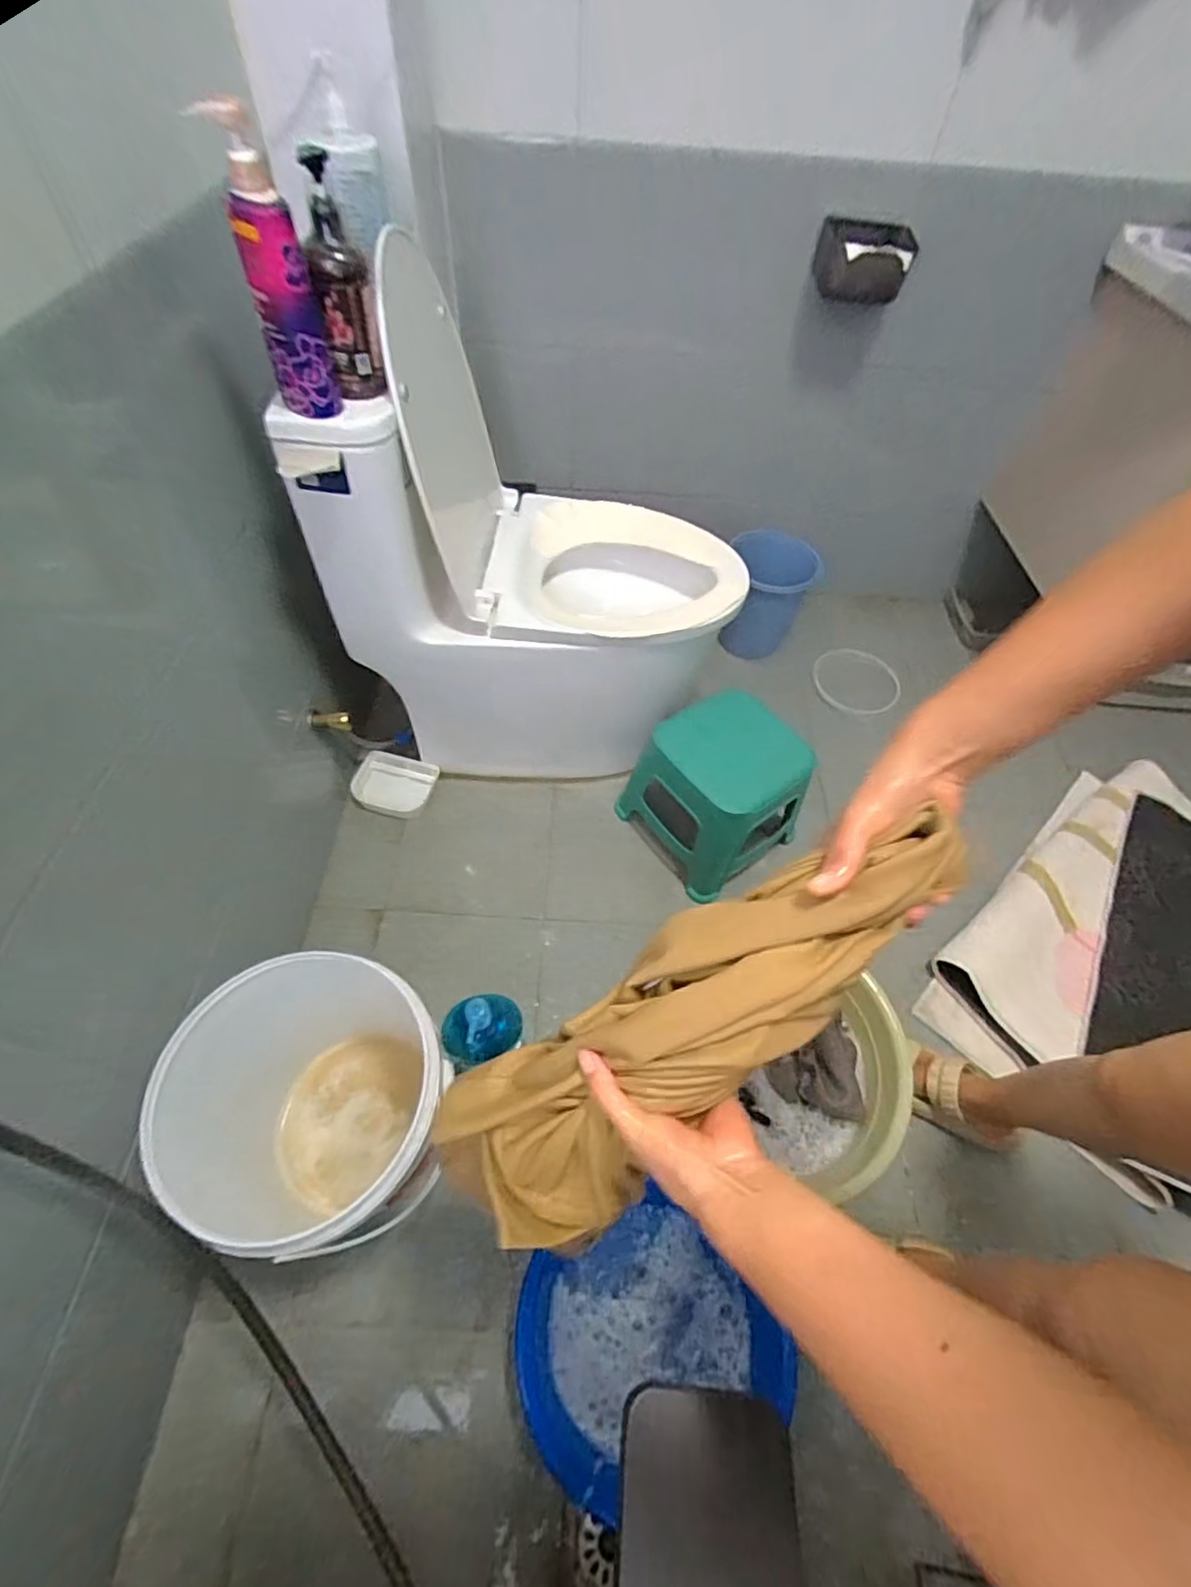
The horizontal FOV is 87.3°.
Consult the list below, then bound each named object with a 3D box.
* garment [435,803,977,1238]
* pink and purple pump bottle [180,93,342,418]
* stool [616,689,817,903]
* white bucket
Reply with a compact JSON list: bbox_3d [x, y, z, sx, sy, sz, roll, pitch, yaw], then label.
[{"bbox_3d":[0.064,0.149,0.405,0.387,0.062,0.119,-41,61,11],"label":"garment"},{"bbox_3d":[-0.302,-0.487,0.594,0.059,0.232,0.046,-10,56,-12],"label":"pink and purple pump bottle"},{"bbox_3d":[0.229,0.003,1.193,0.239,0.285,0.261,-31,63,-24],"label":"stool"},{"bbox_3d":[-0.332,0.408,0.793,0.280,0.359,0.277,2,55,-3],"label":"white bucket"}]

